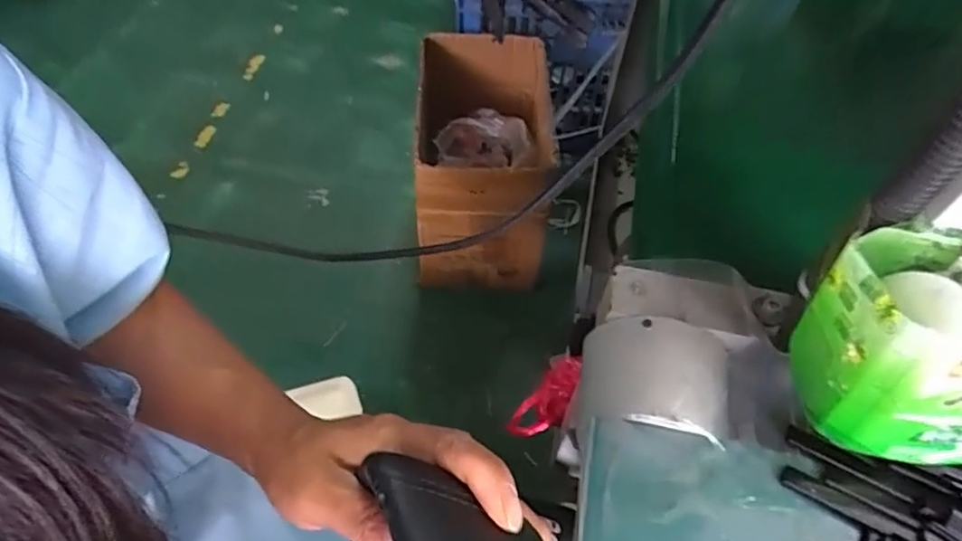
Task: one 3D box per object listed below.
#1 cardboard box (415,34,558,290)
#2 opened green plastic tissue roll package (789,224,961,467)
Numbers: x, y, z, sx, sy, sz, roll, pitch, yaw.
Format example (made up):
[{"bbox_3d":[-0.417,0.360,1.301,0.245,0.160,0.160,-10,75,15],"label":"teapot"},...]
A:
[{"bbox_3d":[0.004,-0.227,1.269,0.268,0.379,0.438,3,55,-1],"label":"cardboard box"},{"bbox_3d":[0.220,0.034,0.275,0.112,0.090,0.085,6,55,1],"label":"opened green plastic tissue roll package"}]

